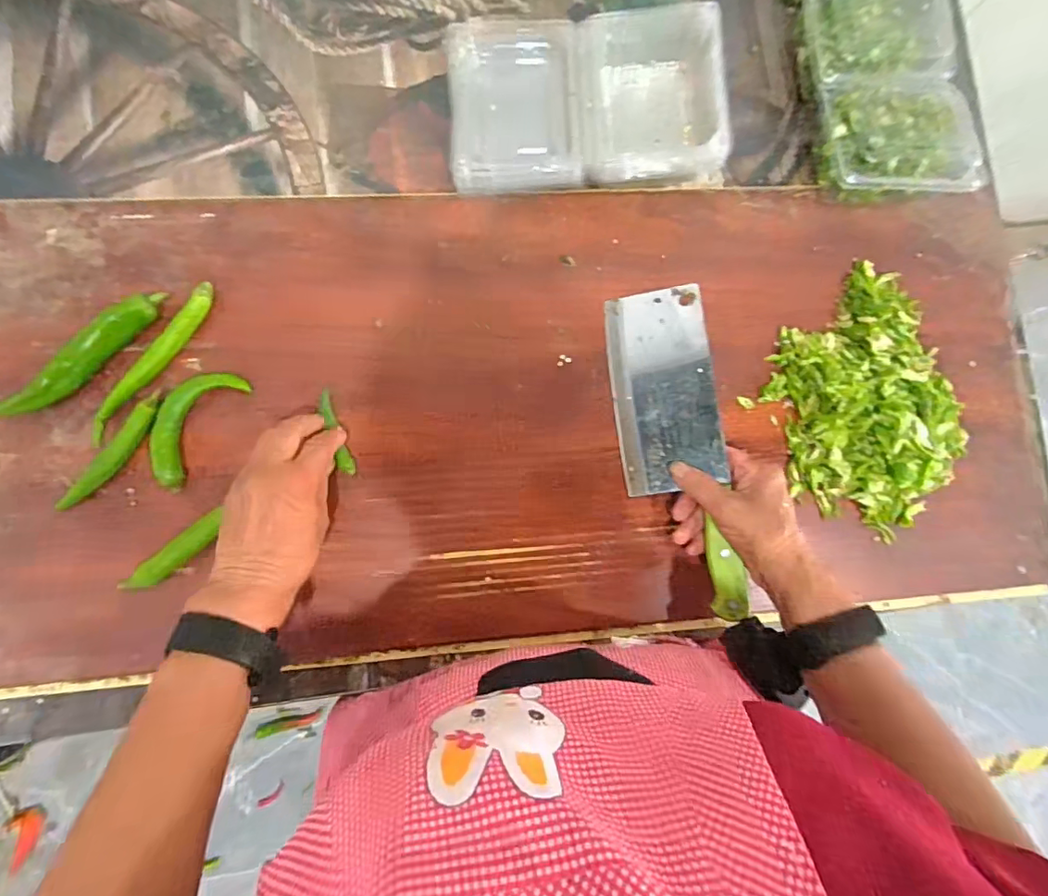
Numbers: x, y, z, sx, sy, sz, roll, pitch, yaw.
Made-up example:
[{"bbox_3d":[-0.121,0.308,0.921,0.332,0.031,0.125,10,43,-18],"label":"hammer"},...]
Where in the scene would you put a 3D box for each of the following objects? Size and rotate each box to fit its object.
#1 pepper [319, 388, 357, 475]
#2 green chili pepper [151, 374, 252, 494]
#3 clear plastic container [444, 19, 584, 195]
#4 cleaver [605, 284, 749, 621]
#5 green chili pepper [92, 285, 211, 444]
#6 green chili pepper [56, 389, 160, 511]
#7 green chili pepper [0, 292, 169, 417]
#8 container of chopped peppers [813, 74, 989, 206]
[{"bbox_3d":[-0.159,-0.013,0.437,0.011,0.012,0.075,-21,86,-5],"label":"pepper"},{"bbox_3d":[-0.280,-0.021,0.431,0.046,0.017,0.104,31,83,0],"label":"green chili pepper"},{"bbox_3d":[-0.010,-0.306,0.466,0.110,0.045,0.154,-3,84,-4],"label":"clear plastic container"},{"bbox_3d":[0.132,0.001,0.458,0.086,0.021,0.280,-10,85,17],"label":"cleaver"},{"bbox_3d":[-0.307,-0.071,0.424,0.018,0.022,0.154,37,83,1],"label":"green chili pepper"},{"bbox_3d":[-0.329,0.005,0.416,0.019,0.012,0.113,37,83,1],"label":"green chili pepper"},{"bbox_3d":[-0.361,-0.072,0.423,0.159,0.024,0.028,-40,88,-7],"label":"green chili pepper"},{"bbox_3d":[0.346,-0.288,0.490,0.138,0.059,0.115,4,84,-3],"label":"container of chopped peppers"}]

